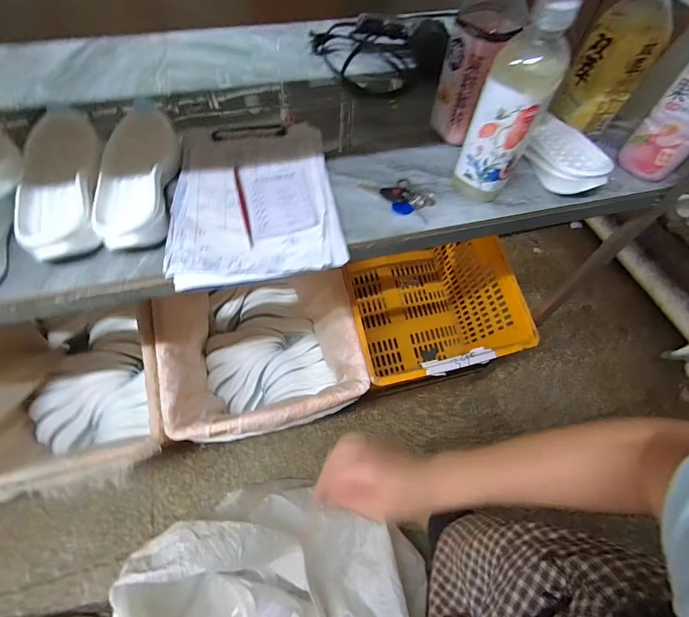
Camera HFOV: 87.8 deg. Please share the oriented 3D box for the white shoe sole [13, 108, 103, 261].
[{"bbox_3d":[-0.378,-0.178,0.476,0.094,0.032,0.266,-14,61,-13],"label":"white shoe sole"}]

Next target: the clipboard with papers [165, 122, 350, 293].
[{"bbox_3d":[-0.125,-0.169,0.507,0.216,0.020,0.309,-5,59,-8],"label":"clipboard with papers"}]

